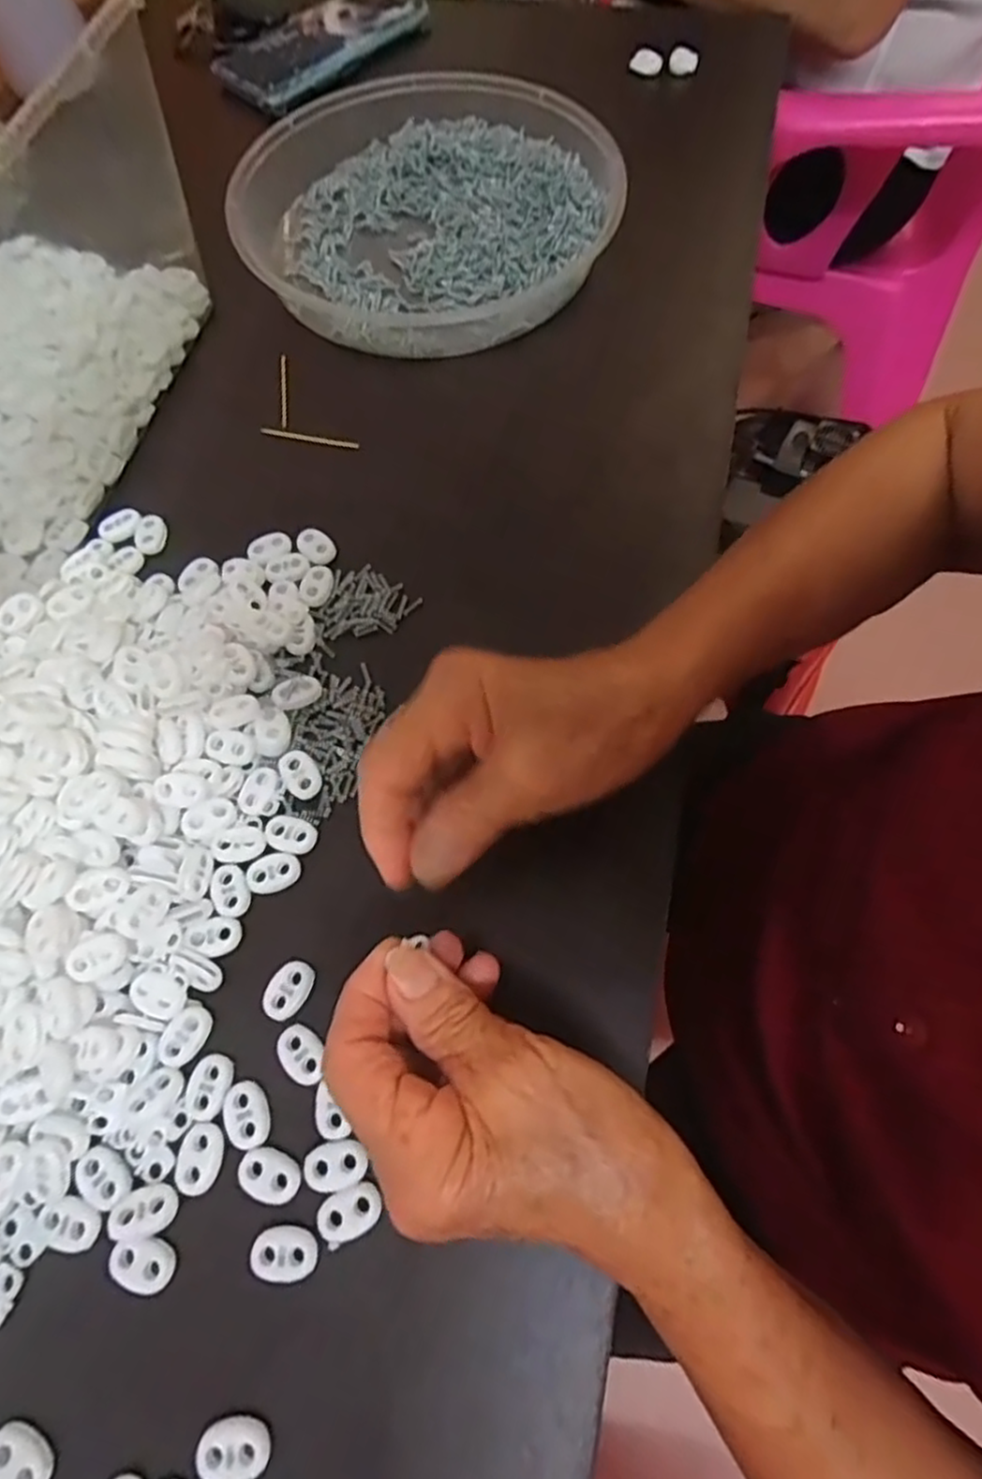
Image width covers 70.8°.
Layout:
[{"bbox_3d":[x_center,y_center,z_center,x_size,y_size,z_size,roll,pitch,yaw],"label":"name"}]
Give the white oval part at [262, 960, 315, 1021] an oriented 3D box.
[{"bbox_3d":[-0.080,0.099,0.272,0.017,0.004,0.022,20,69,8],"label":"white oval part"}]

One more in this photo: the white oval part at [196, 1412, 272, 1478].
[{"bbox_3d":[-0.082,0.226,0.220,0.022,0.005,0.016,-10,68,-4],"label":"white oval part"}]

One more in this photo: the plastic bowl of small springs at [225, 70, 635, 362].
[{"bbox_3d":[-0.036,-0.332,0.428,0.220,0.041,0.211,0,67,0],"label":"plastic bowl of small springs"}]

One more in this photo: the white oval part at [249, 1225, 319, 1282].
[{"bbox_3d":[-0.072,0.178,0.239,0.022,0.004,0.015,1,67,1],"label":"white oval part"}]

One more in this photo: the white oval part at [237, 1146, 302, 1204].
[{"bbox_3d":[-0.080,0.156,0.247,0.023,0.004,0.015,16,68,7],"label":"white oval part"}]

